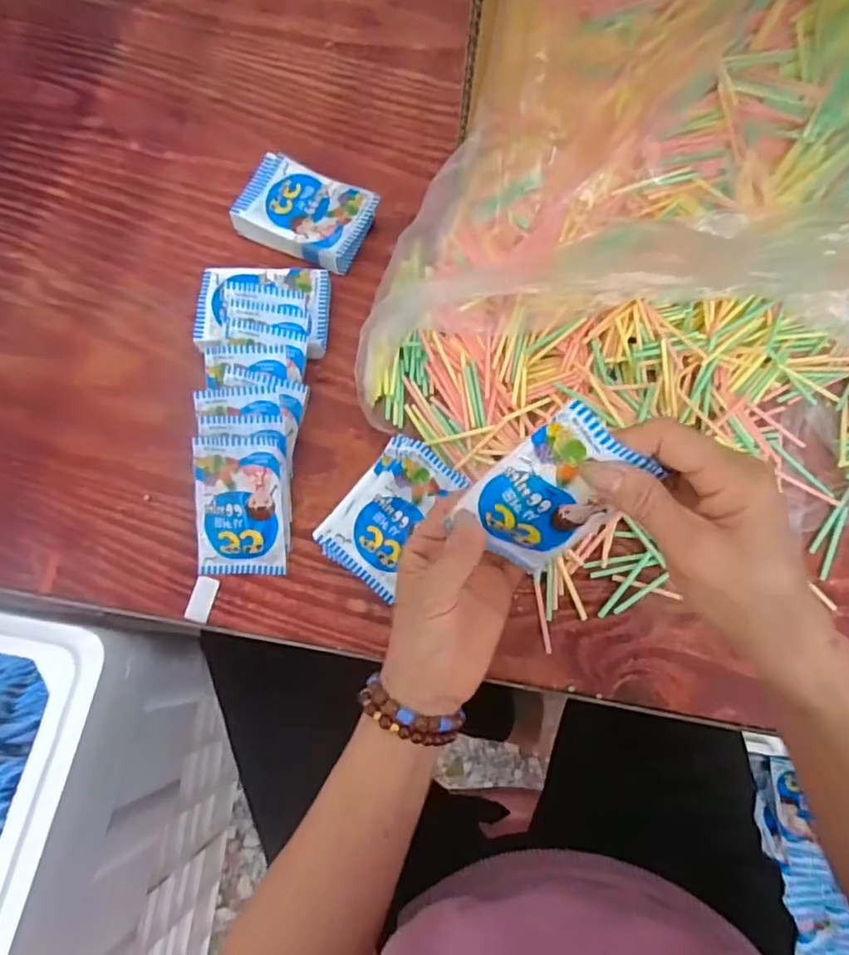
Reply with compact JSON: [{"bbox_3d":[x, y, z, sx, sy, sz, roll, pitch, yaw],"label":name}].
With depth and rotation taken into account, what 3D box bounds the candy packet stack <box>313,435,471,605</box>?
[{"bbox_3d":[-0.025,0.025,0.435,0.069,0.022,0.110,35,77,11],"label":"candy packet stack"}]

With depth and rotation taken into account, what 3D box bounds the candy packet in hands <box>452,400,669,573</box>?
[{"bbox_3d":[0.064,0.011,0.300,0.060,0.100,0.009,36,39,-6],"label":"candy packet in hands"}]

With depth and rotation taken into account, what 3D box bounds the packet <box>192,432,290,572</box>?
[{"bbox_3d":[-0.137,0.022,0.430,0.065,0.011,0.103,1,99,1],"label":"packet"}]

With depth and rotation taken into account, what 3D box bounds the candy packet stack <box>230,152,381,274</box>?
[{"bbox_3d":[-0.102,-0.230,0.506,0.109,0.030,0.075,22,76,8],"label":"candy packet stack"}]

